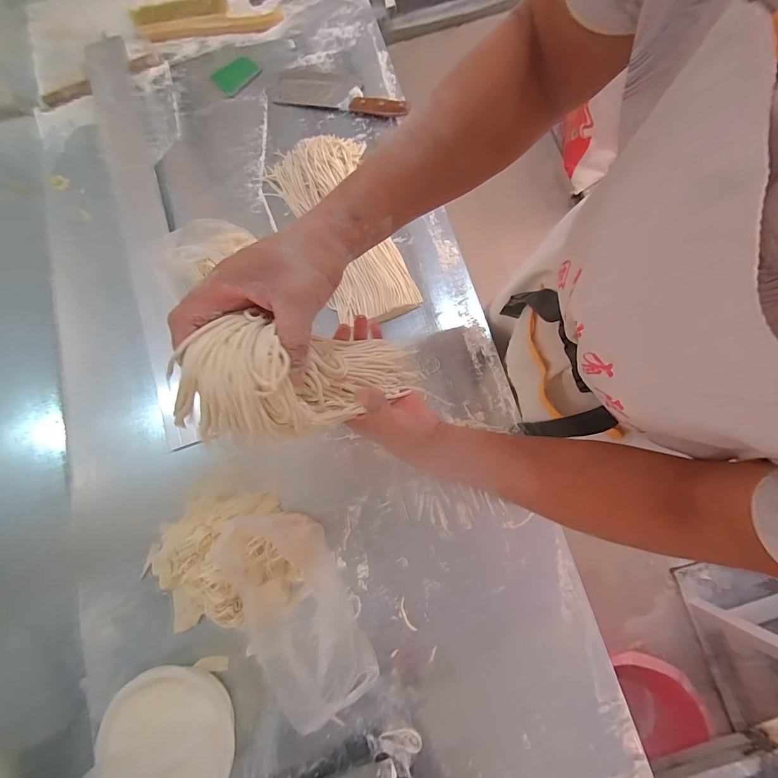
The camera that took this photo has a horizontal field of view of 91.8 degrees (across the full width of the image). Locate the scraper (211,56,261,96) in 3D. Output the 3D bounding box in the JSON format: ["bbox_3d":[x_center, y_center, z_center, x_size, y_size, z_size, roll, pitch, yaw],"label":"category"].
[{"bbox_3d":[-0.347,-0.714,0.855,0.095,0.007,0.069,-43,82,-5],"label":"scraper"}]

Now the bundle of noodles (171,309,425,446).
[{"bbox_3d":[-0.059,-0.010,0.365,0.069,0.273,0.084,-38,76,25],"label":"bundle of noodles"}]

